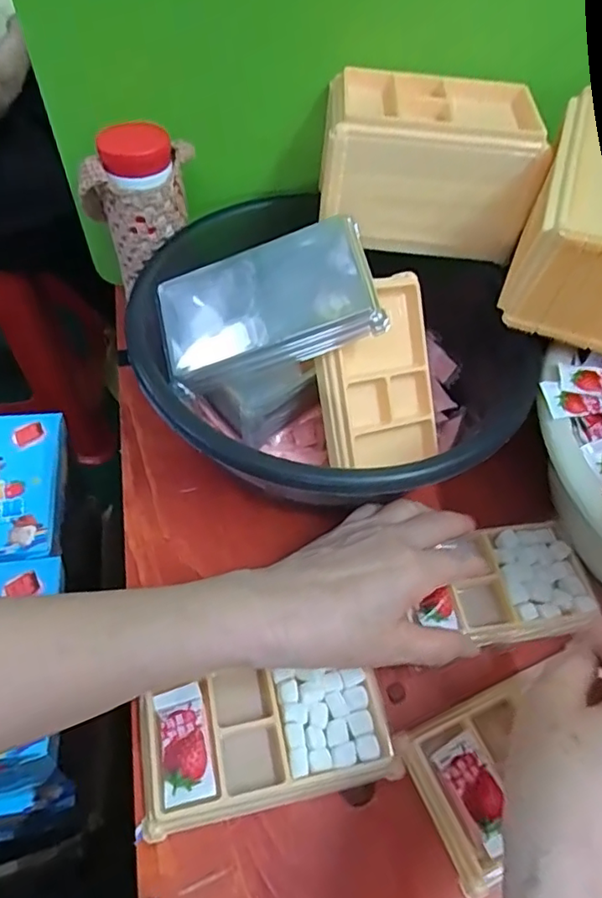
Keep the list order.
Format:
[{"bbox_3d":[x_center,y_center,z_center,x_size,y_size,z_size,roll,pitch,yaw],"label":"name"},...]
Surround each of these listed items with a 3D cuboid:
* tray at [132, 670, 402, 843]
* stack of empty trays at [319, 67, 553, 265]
[{"bbox_3d":[-0.018,0.159,0.318,0.133,0.011,0.067,-9,57,-11],"label":"tray"},{"bbox_3d":[0.087,-0.196,0.406,0.144,0.088,0.086,4,55,-2],"label":"stack of empty trays"}]

